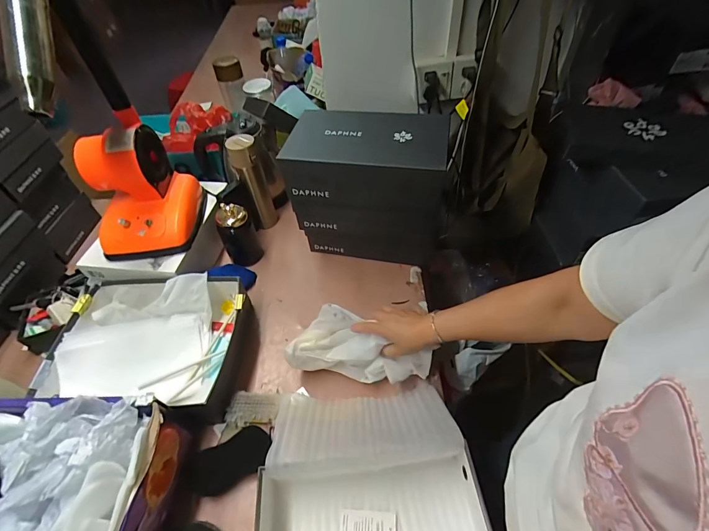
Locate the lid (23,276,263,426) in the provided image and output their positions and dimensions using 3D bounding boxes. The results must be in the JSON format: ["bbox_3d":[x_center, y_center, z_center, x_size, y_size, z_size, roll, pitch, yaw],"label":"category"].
[{"bbox_3d":[-0.373,0.153,0.663,0.334,0.093,0.265,-1,50,2],"label":"lid"}]

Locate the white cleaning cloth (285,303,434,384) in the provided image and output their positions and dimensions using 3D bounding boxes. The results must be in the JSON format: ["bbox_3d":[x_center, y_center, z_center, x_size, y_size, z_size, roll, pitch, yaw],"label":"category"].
[{"bbox_3d":[0.019,0.135,0.655,0.244,0.079,0.147,7,51,9],"label":"white cleaning cloth"}]

